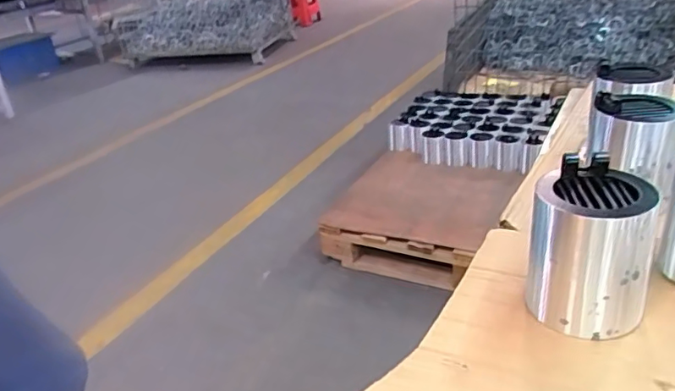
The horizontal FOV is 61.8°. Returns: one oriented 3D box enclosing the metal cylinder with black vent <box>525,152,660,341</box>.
[{"bbox_3d":[0.202,0.049,0.463,0.085,0.121,0.082,2,28,16],"label":"metal cylinder with black vent"}]

